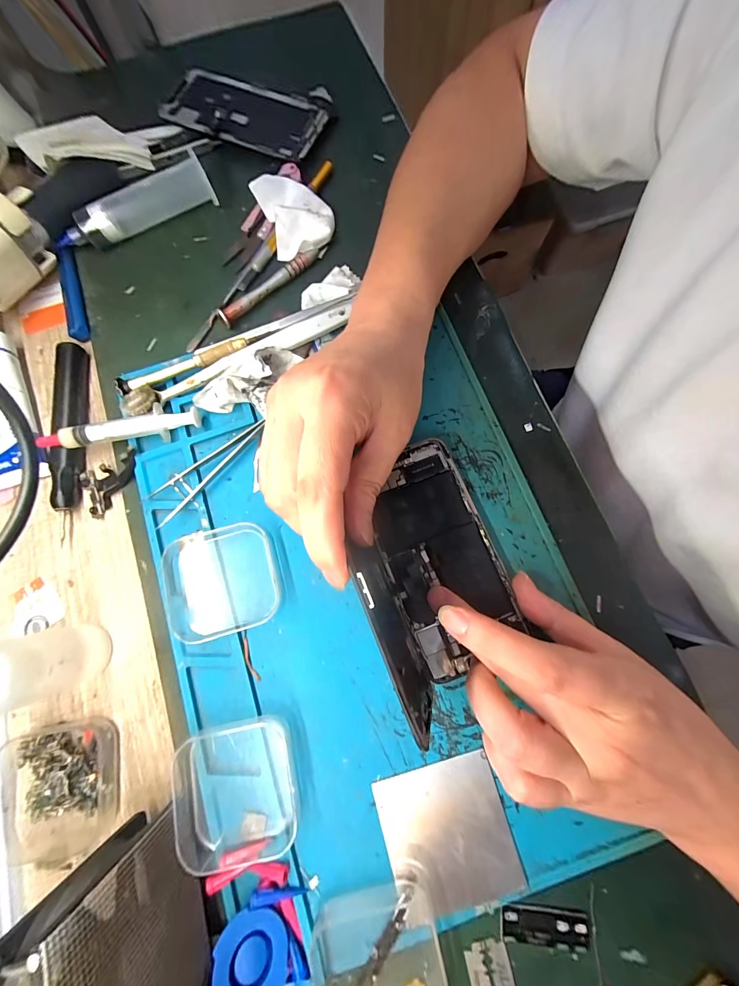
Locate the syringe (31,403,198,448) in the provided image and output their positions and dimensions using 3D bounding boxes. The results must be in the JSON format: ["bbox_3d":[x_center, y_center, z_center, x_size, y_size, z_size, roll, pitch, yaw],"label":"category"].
[{"bbox_3d":[-0.169,-0.045,0.235,0.102,0.015,0.021,-11,77,-1],"label":"syringe"}]

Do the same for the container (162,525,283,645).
[{"bbox_3d":[-0.095,0.054,0.214,0.070,0.019,0.065,-15,78,-2],"label":"container"}]

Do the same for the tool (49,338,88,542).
[{"bbox_3d":[-0.211,-0.042,0.241,0.016,0.020,0.139,-8,77,0],"label":"tool"}]

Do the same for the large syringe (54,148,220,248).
[{"bbox_3d":[-0.188,-0.227,0.274,0.125,0.027,0.021,-24,78,-4],"label":"large syringe"}]

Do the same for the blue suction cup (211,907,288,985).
[{"bbox_3d":[-0.058,0.229,0.168,0.035,0.005,0.035,14,58,-24],"label":"blue suction cup"}]

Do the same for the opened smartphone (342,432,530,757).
[{"bbox_3d":[0.035,0.033,0.184,0.083,0.071,0.137,-21,78,-3],"label":"opened smartphone"}]

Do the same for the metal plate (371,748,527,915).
[{"bbox_3d":[0.043,0.187,0.188,0.066,0.004,0.066,-17,78,-2],"label":"metal plate"}]

